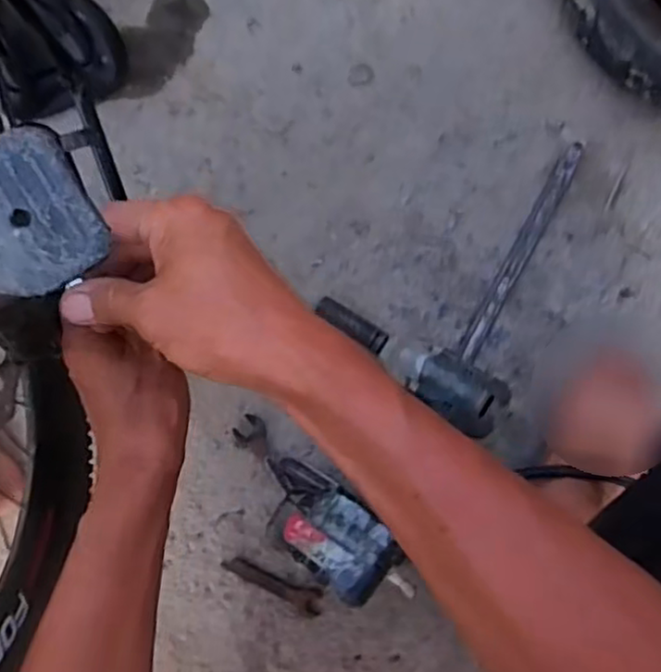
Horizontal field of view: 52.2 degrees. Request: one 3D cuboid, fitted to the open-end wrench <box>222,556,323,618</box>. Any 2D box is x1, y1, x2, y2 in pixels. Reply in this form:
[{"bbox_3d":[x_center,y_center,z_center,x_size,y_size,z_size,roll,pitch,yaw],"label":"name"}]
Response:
[{"bbox_3d":[-0.060,0.258,0.697,0.107,0.008,0.029,20,92,4],"label":"open-end wrench"}]

